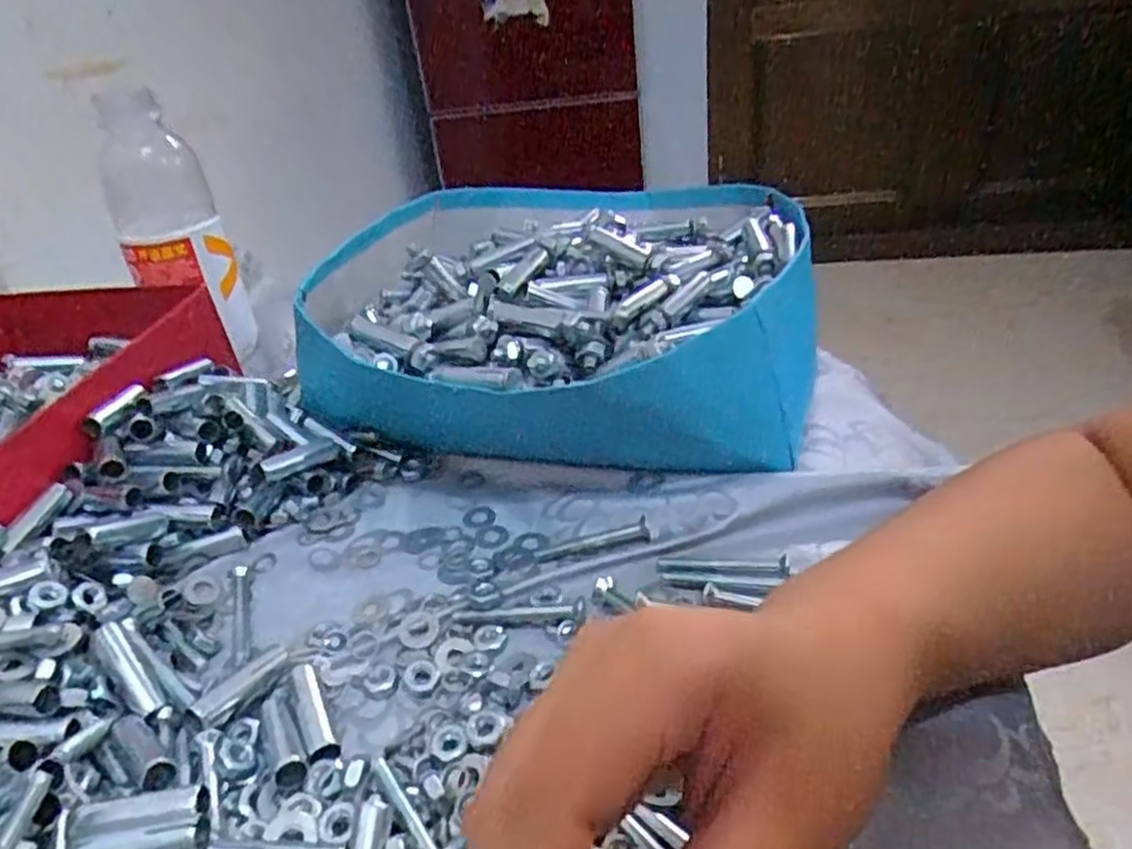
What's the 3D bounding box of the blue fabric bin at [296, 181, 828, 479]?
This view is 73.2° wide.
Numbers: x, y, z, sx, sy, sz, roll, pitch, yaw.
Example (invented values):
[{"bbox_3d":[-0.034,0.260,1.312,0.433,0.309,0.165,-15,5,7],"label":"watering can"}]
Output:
[{"bbox_3d":[-0.007,-0.071,0.470,0.281,0.092,0.275,0,33,9],"label":"blue fabric bin"}]

